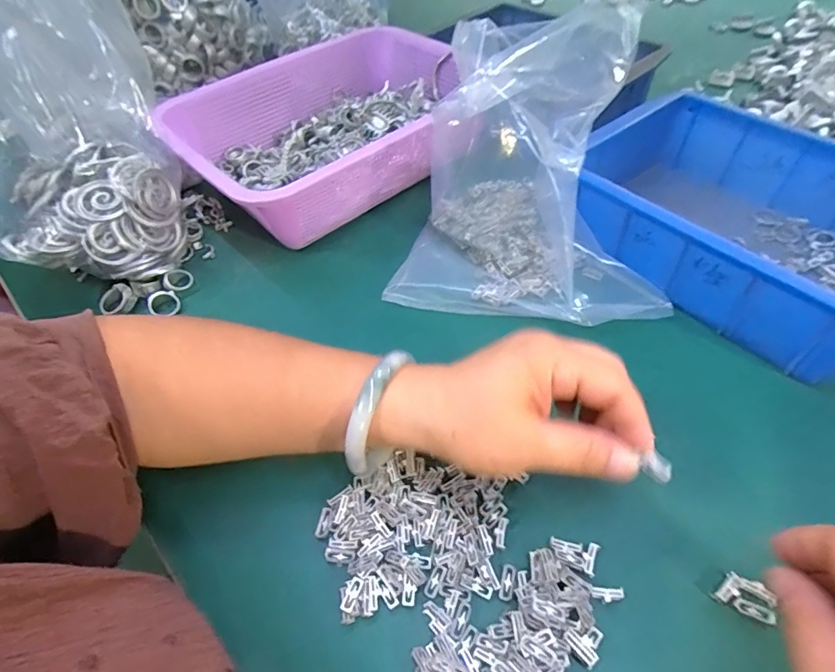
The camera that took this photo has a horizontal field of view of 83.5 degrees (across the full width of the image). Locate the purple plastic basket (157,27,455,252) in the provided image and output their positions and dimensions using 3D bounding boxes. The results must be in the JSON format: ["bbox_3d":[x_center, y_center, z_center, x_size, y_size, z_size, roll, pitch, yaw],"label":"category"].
[{"bbox_3d":[-0.080,-0.208,0.482,0.309,0.087,0.218,-38,57,-23],"label":"purple plastic basket"}]

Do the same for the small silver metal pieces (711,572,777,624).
[{"bbox_3d":[0.164,0.131,0.235,0.025,0.007,0.016,24,57,23],"label":"small silver metal pieces"}]

